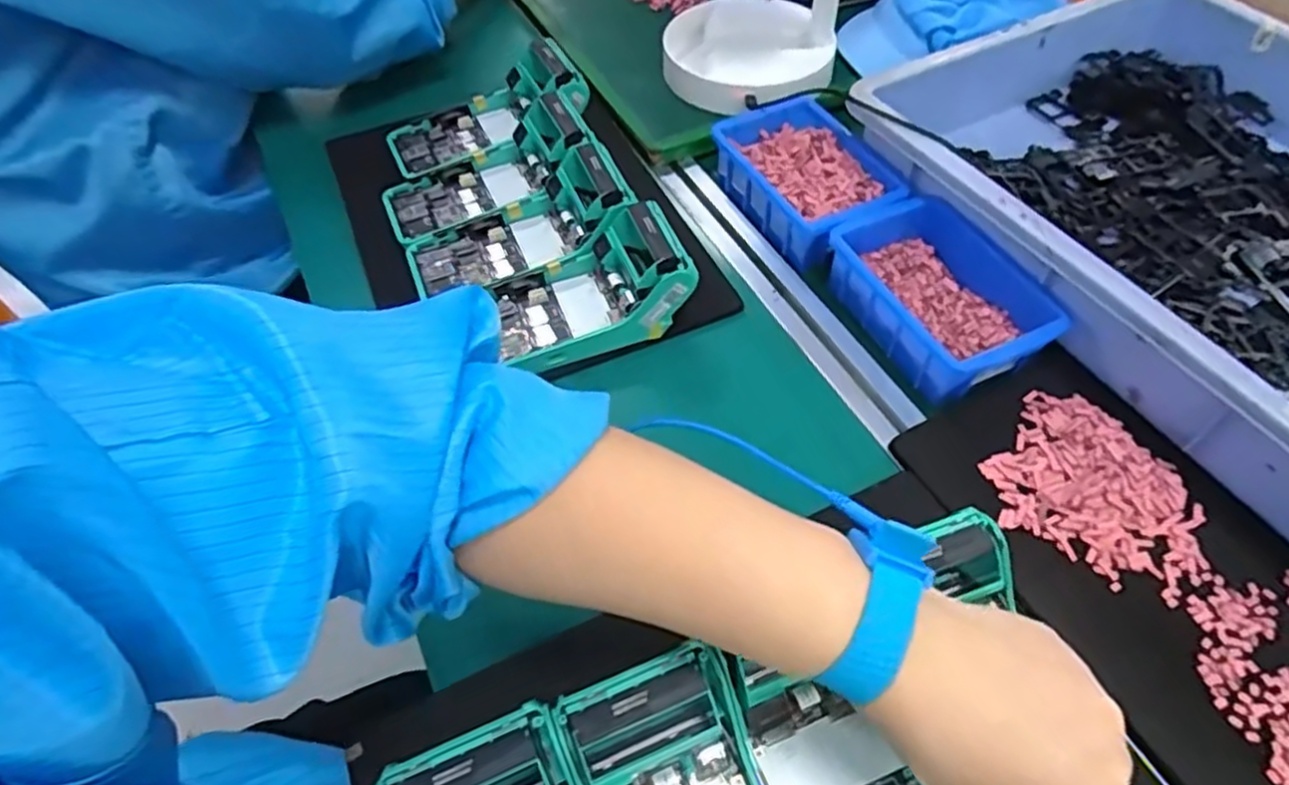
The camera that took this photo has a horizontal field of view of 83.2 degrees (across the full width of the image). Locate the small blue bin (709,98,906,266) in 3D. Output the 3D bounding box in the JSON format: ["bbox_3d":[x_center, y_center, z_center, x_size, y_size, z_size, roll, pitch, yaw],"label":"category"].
[{"bbox_3d":[0.133,-0.174,0.593,0.100,0.051,0.152,-25,57,-17],"label":"small blue bin"}]

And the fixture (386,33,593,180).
[{"bbox_3d":[-0.138,-0.243,0.643,0.178,0.055,0.086,-26,60,6],"label":"fixture"}]

